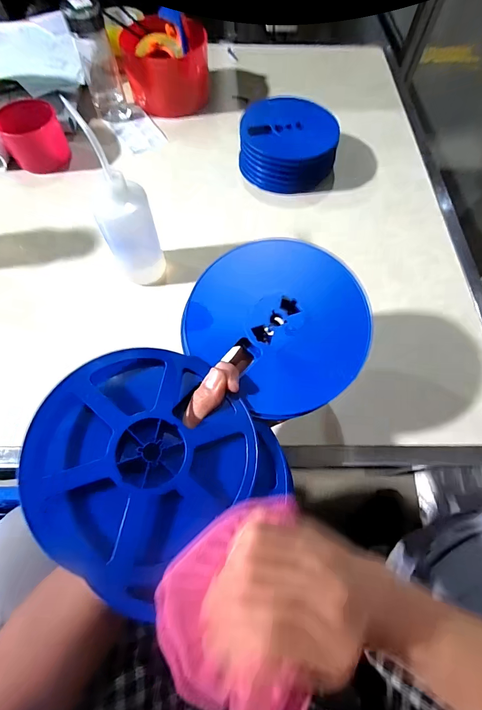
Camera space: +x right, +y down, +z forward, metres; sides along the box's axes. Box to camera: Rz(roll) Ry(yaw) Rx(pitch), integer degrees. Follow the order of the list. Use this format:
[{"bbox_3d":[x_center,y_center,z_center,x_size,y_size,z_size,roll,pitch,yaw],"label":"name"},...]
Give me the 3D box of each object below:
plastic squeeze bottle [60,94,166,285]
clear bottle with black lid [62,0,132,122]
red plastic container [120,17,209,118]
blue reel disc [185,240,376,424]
[{"bbox_3d":[-0.153,-0.184,0.436,0.068,0.194,0.063,-18,66,-8],"label":"plastic squeeze bottle"},{"bbox_3d":[-0.277,-0.567,0.637,0.067,0.180,0.065,-18,66,-8],"label":"clear bottle with black lid"},{"bbox_3d":[-0.151,-0.599,0.691,0.174,0.106,0.133,-33,69,-14],"label":"red plastic container"},{"bbox_3d":[0.037,-0.034,0.313,0.171,0.006,0.157,-1,75,4],"label":"blue reel disc"}]

